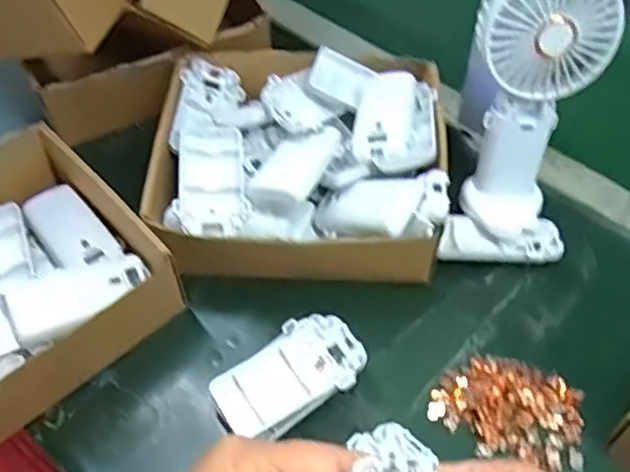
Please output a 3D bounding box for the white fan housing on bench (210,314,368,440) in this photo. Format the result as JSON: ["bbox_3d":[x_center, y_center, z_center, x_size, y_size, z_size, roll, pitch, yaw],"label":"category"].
[{"bbox_3d":[-0.016,0.097,0.431,0.098,0.041,0.062,-36,60,-21],"label":"white fan housing on bench"}]

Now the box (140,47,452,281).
[{"bbox_3d":[-0.010,-0.060,0.514,0.208,0.085,0.201,0,54,3],"label":"box"}]

